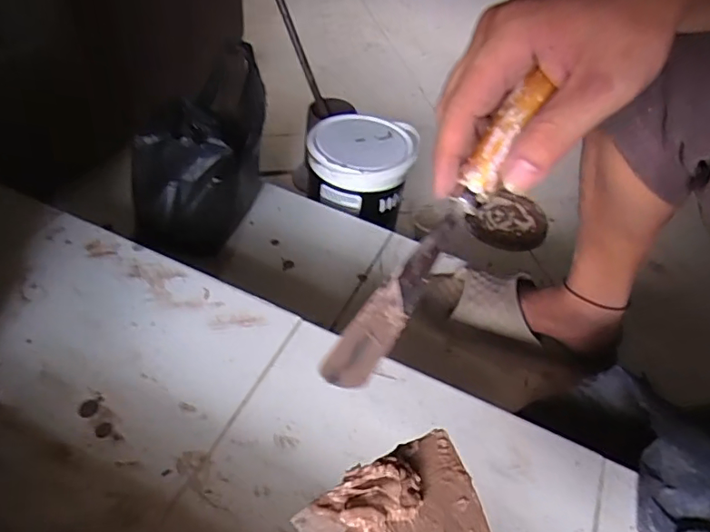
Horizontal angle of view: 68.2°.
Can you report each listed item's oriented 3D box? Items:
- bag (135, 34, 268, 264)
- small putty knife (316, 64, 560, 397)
[{"bbox_3d":[-0.198,-0.131,0.680,0.150,0.230,0.147,3,46,-7],"label":"bag"},{"bbox_3d":[0.040,-0.015,0.250,0.018,0.020,0.171,34,90,19],"label":"small putty knife"}]

